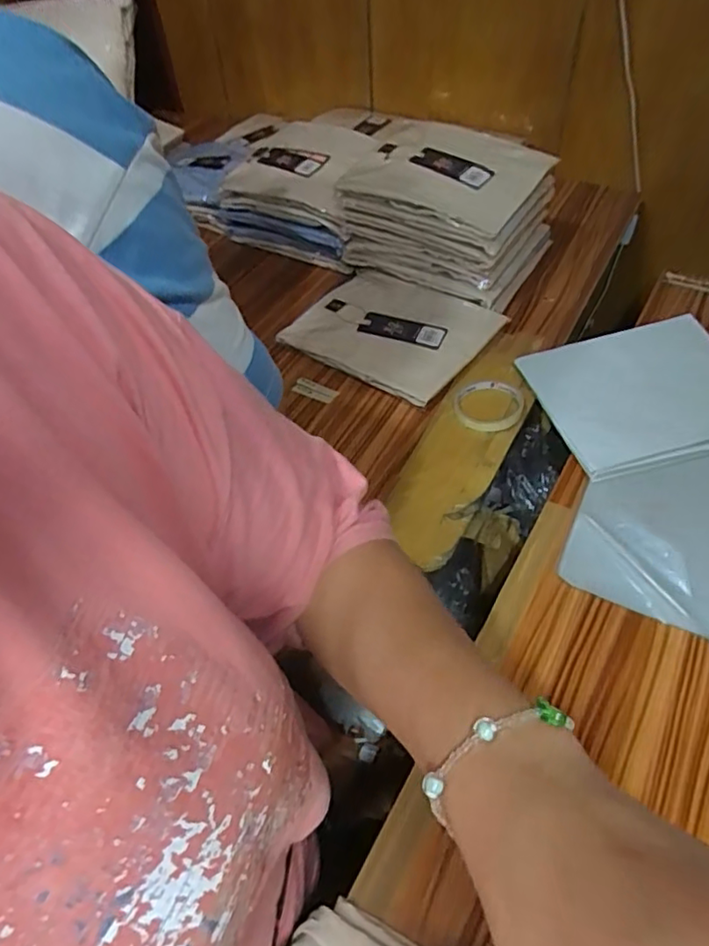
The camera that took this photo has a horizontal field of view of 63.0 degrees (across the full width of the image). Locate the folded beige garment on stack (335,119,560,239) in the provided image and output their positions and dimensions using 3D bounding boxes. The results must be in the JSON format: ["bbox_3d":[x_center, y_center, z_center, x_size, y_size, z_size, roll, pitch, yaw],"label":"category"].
[{"bbox_3d":[0.128,-0.435,0.816,0.249,0.046,0.211,26,56,21],"label":"folded beige garment on stack"}]

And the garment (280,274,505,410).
[{"bbox_3d":[0.053,-0.206,0.811,0.254,0.028,0.205,27,57,24],"label":"garment"}]

